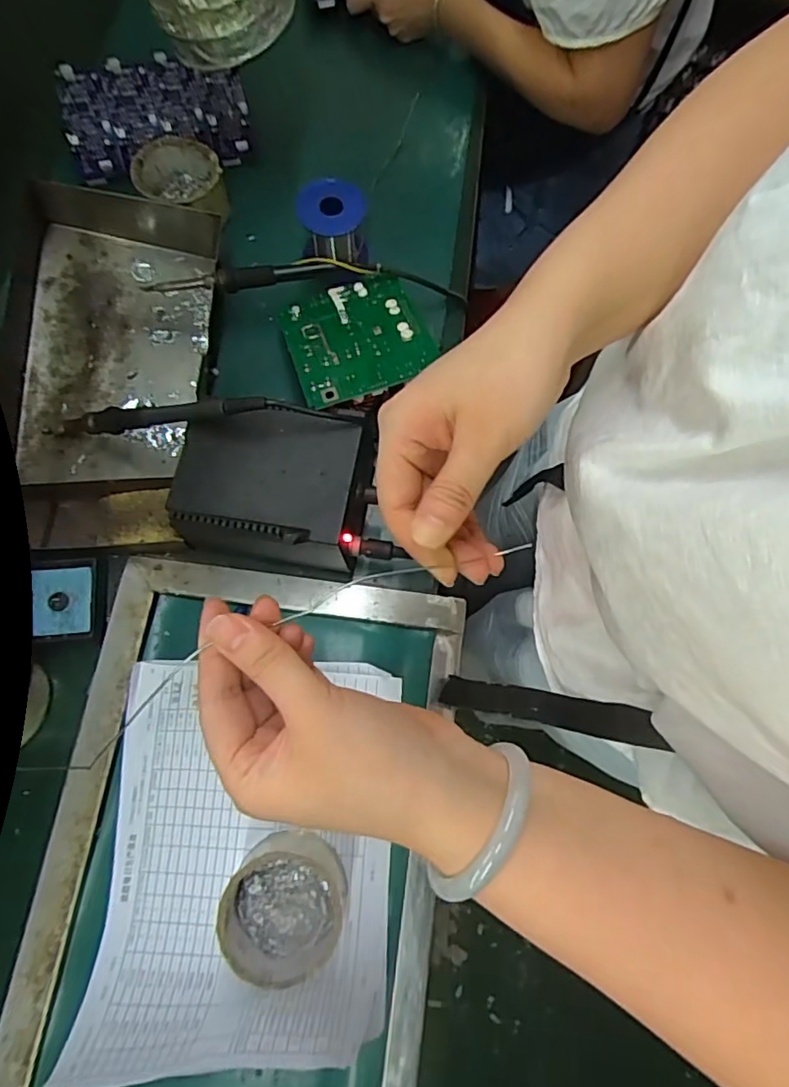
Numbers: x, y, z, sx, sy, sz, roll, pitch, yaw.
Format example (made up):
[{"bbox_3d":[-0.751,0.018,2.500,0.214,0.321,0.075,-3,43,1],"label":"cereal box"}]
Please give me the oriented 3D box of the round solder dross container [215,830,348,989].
[{"bbox_3d":[-0.080,0.262,0.418,0.080,0.059,0.082,1,74,-4],"label":"round solder dross container"}]

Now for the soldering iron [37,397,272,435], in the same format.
[{"bbox_3d":[-0.207,-0.104,0.478,0.235,0.015,0.020,0,74,25],"label":"soldering iron"}]

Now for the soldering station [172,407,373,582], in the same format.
[{"bbox_3d":[-0.095,-0.045,0.482,0.147,0.089,0.109,10,74,-1],"label":"soldering station"}]

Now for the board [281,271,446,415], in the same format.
[{"bbox_3d":[-0.032,-0.189,0.524,0.126,0.009,0.142,-19,57,-3],"label":"board"}]

